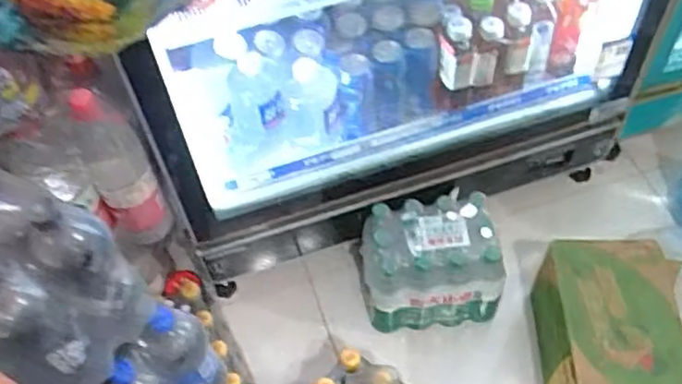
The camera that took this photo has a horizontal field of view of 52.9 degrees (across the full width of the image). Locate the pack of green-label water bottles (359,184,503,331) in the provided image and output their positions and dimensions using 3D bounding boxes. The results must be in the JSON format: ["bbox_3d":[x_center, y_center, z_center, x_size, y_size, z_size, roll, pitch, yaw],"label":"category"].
[{"bbox_3d":[0.166,0.141,1.310,0.249,0.211,0.175,-7,55,-2],"label":"pack of green-label water bottles"}]

